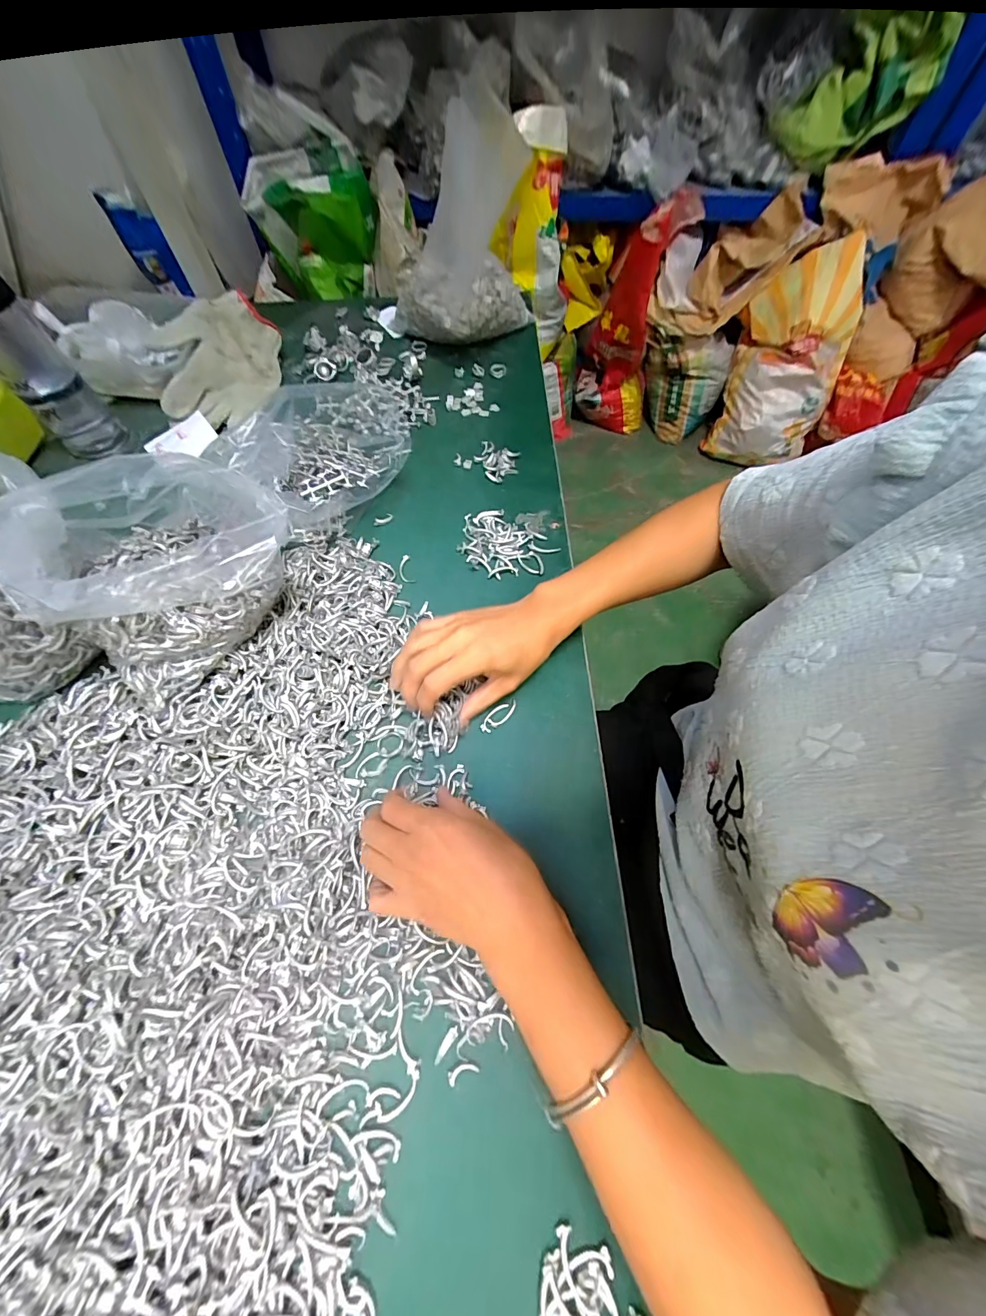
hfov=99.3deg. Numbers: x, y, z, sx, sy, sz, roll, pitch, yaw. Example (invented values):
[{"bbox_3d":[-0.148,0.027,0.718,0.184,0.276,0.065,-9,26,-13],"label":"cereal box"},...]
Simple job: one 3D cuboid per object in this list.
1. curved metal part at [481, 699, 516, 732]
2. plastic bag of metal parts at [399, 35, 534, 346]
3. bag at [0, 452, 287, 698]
[{"bbox_3d":[0.005,0.048,0.350,0.036,0.004,0.013,-31,69,-16],"label":"curved metal part"},{"bbox_3d":[-0.046,-0.507,0.493,0.179,0.234,0.119,19,64,8],"label":"plastic bag of metal parts"},{"bbox_3d":[-0.260,-0.073,0.336,0.171,0.110,0.146,-41,71,-20],"label":"bag"}]

